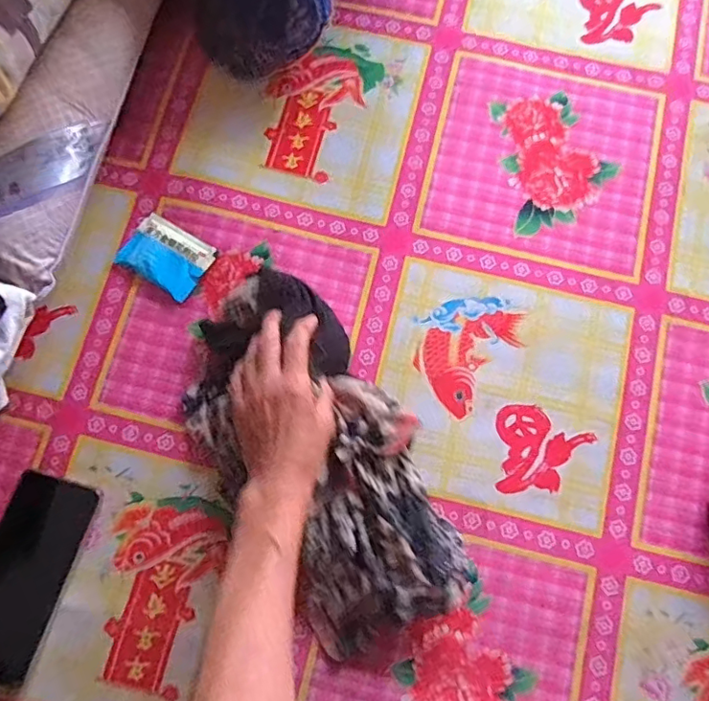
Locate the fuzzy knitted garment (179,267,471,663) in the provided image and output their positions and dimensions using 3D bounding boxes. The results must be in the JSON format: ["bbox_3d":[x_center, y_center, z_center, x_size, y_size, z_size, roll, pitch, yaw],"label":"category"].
[{"bbox_3d":[-0.037,0.091,0.481,0.165,0.049,0.324,-30,79,-6],"label":"fuzzy knitted garment"}]

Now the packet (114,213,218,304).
[{"bbox_3d":[-0.187,-0.095,0.544,0.085,0.009,0.062,34,80,6],"label":"packet"}]

